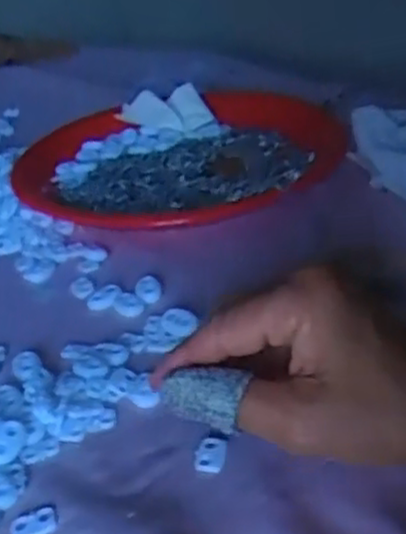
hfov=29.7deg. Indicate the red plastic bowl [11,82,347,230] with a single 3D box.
[{"bbox_3d":[-0.022,-0.092,0.627,0.255,0.032,0.255,-2,32,7],"label":"red plastic bowl"}]

